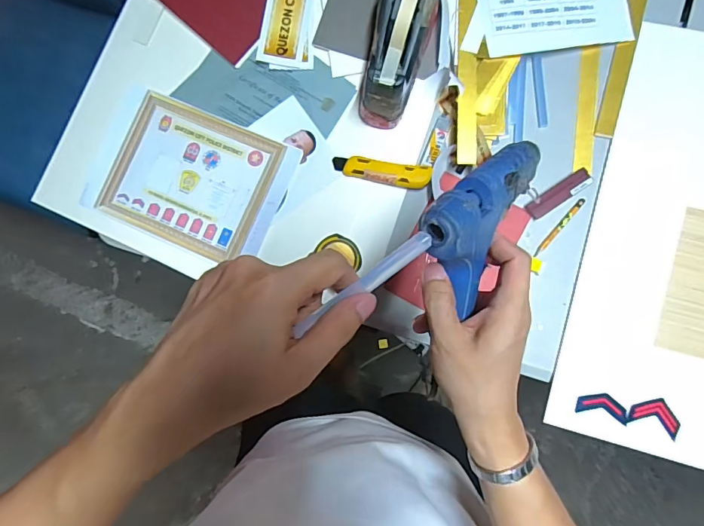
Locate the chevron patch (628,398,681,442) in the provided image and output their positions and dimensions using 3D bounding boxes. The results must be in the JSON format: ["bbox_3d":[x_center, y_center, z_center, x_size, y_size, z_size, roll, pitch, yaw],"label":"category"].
[{"bbox_3d":[0.405,0.202,0.587,0.062,0.004,0.043,25,89,7],"label":"chevron patch"}]

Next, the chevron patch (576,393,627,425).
[{"bbox_3d":[0.335,0.192,0.595,0.063,0.004,0.032,9,87,7],"label":"chevron patch"}]

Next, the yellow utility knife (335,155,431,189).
[{"bbox_3d":[0.042,-0.133,0.646,0.143,0.020,0.035,11,87,7],"label":"yellow utility knife"}]

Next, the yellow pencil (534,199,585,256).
[{"bbox_3d":[0.293,-0.050,0.626,0.011,0.006,0.101,40,91,7],"label":"yellow pencil"}]

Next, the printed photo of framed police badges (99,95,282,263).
[{"bbox_3d":[-0.250,-0.132,0.684,0.240,0.010,0.203,23,88,7],"label":"printed photo of framed police badges"}]

